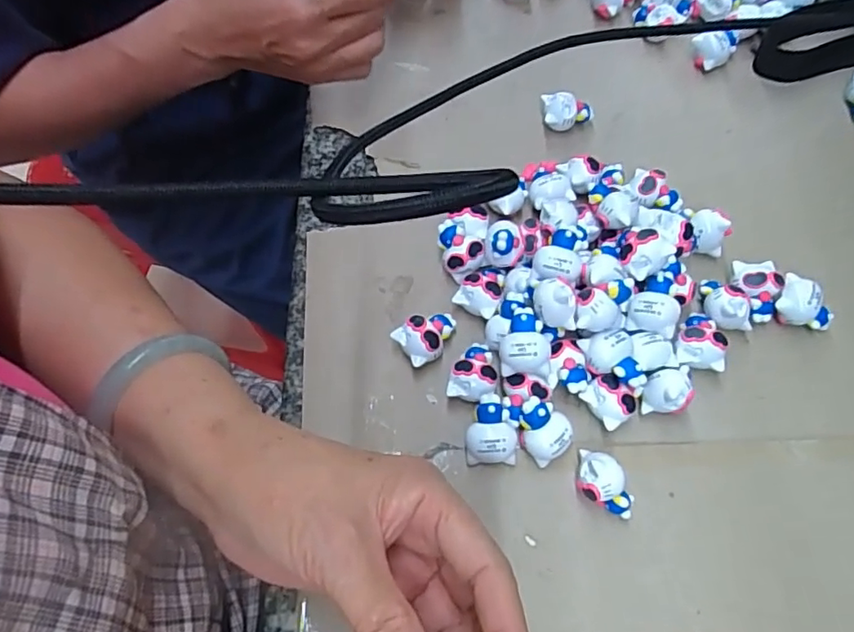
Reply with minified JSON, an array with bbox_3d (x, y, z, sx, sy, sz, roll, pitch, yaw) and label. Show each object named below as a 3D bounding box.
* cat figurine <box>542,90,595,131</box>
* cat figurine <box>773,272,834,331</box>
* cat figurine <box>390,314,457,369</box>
[{"bbox_3d":[0.094,-0.135,0.381,0.034,0.019,0.024,-4,66,0],"label":"cat figurine"},{"bbox_3d":[0.210,-0.006,0.318,0.032,0.020,0.022,22,69,12],"label":"cat figurine"},{"bbox_3d":[0.001,0.012,0.314,0.034,0.022,0.023,-28,68,-10],"label":"cat figurine"}]

